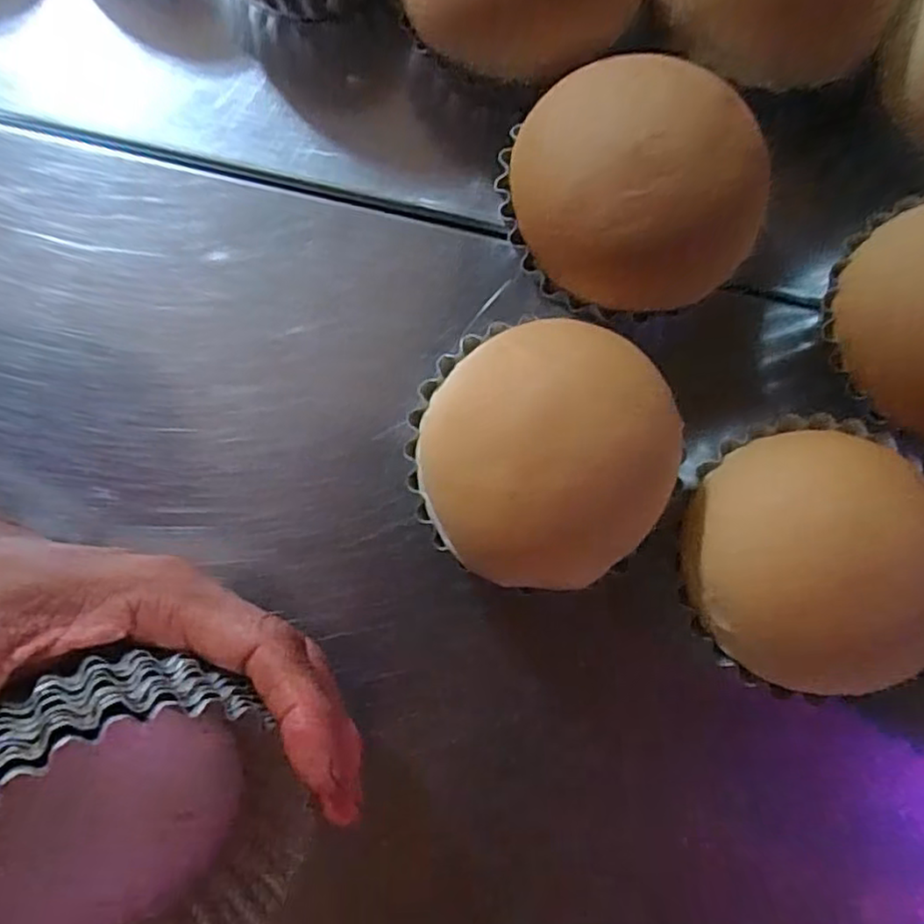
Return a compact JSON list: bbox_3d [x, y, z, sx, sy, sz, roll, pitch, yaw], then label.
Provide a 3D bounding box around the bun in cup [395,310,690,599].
[{"bbox_3d":[0.024,0.000,0.238,0.090,0.074,0.083,0,83,0],"label":"bun in cup"}]

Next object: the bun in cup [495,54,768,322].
[{"bbox_3d":[0.059,-0.097,0.246,0.084,0.069,0.084,-2,83,0],"label":"bun in cup"}]

